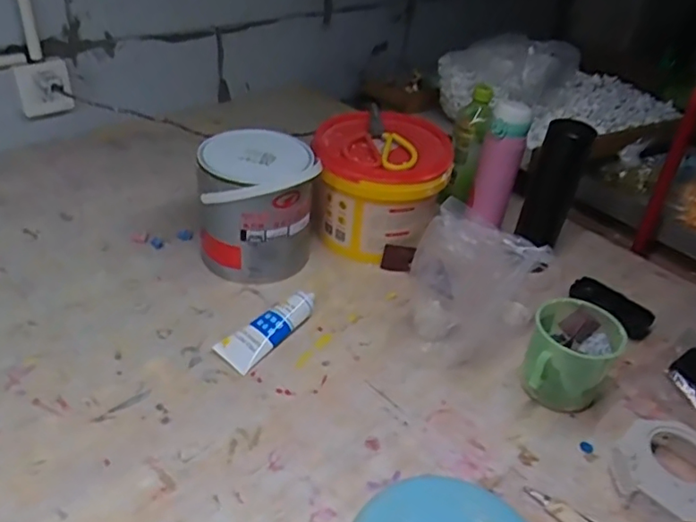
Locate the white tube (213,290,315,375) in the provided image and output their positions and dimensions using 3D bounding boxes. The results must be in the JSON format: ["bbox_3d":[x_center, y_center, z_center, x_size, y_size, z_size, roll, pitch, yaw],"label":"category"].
[{"bbox_3d":[-0.097,0.081,0.723,0.050,0.034,0.138,29,42,28],"label":"white tube"}]

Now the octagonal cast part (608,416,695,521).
[{"bbox_3d":[0.344,0.222,0.603,0.134,0.040,0.117,-26,47,-37],"label":"octagonal cast part"}]

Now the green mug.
[{"bbox_3d":[0.262,0.114,0.691,0.098,0.097,0.095,16,37,12],"label":"green mug"}]

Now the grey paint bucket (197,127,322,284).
[{"bbox_3d":[-0.125,-0.074,0.813,0.158,0.169,0.135,1,36,-8],"label":"grey paint bucket"}]

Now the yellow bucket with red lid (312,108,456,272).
[{"bbox_3d":[0.045,-0.106,0.887,0.195,0.169,0.192,8,36,2],"label":"yellow bucket with red lid"}]

